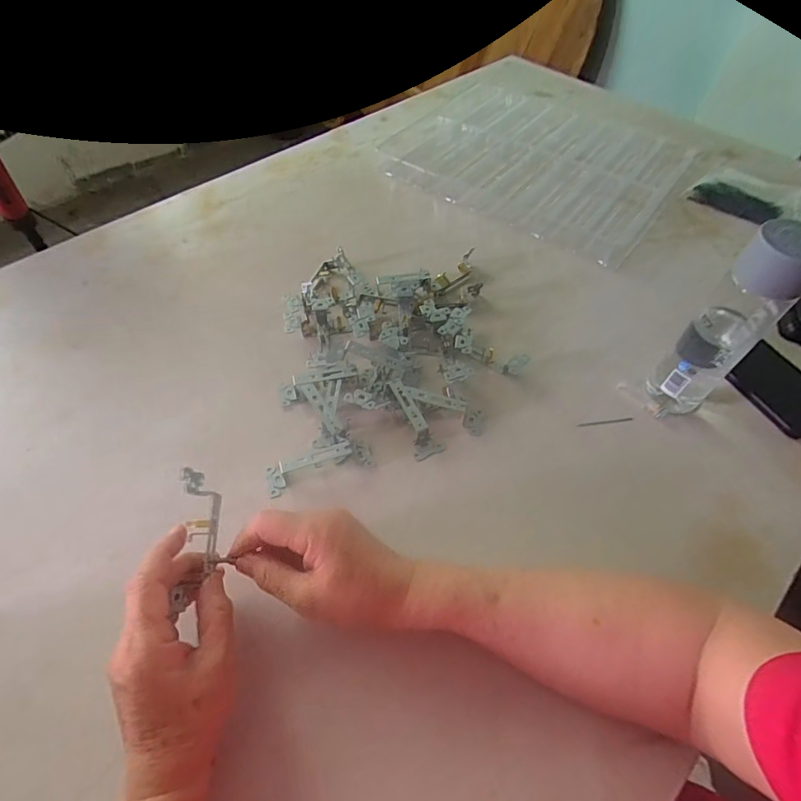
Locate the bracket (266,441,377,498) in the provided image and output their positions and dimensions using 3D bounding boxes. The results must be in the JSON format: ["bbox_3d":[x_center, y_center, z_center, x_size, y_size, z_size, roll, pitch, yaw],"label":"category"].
[{"bbox_3d":[-0.079,0.060,0.453,0.104,0.024,0.031,-16,57,-10],"label":"bracket"}]

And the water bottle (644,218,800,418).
[{"bbox_3d":[0.300,-0.065,0.429,0.059,0.209,0.053,-39,64,-23],"label":"water bottle"}]

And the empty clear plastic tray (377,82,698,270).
[{"bbox_3d":[0.217,-0.411,0.779,0.457,0.022,0.352,34,62,21],"label":"empty clear plastic tray"}]

